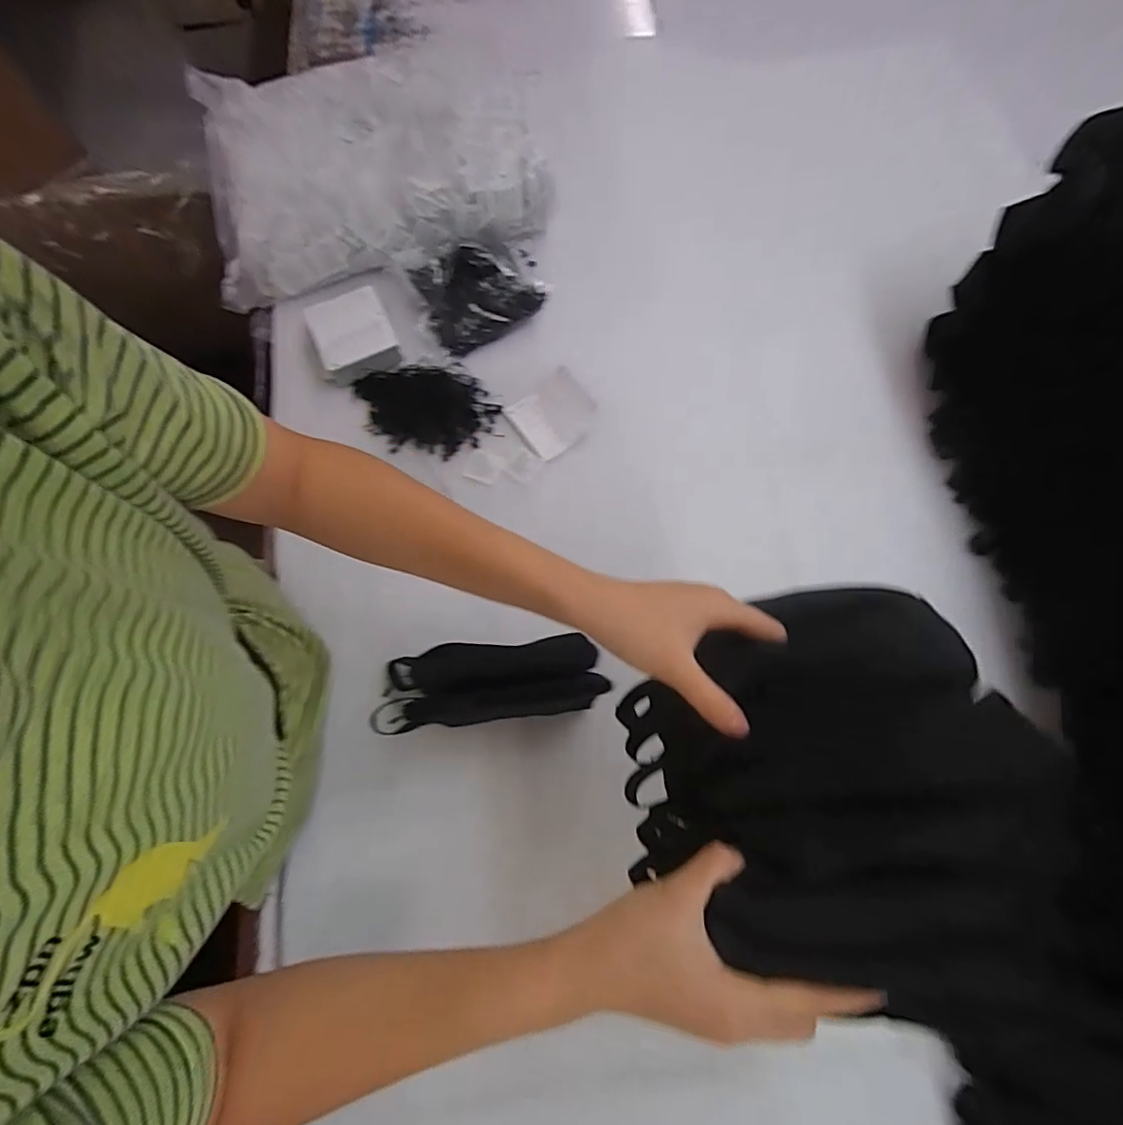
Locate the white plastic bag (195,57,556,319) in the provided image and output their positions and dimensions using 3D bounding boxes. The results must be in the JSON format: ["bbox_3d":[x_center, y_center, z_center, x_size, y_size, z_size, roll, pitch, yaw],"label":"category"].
[{"bbox_3d":[-0.258,-0.545,0.770,0.453,0.097,0.340,-9,72,-3],"label":"white plastic bag"}]

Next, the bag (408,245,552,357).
[{"bbox_3d":[-0.101,-0.347,0.715,0.156,0.057,0.112,-21,73,-6],"label":"bag"}]

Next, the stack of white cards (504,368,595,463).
[{"bbox_3d":[-0.008,-0.183,0.692,0.103,0.011,0.090,-40,76,-11],"label":"stack of white cards"}]

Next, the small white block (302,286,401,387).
[{"bbox_3d":[-0.266,-0.285,0.706,0.101,0.041,0.107,-24,73,-7],"label":"small white block"}]

